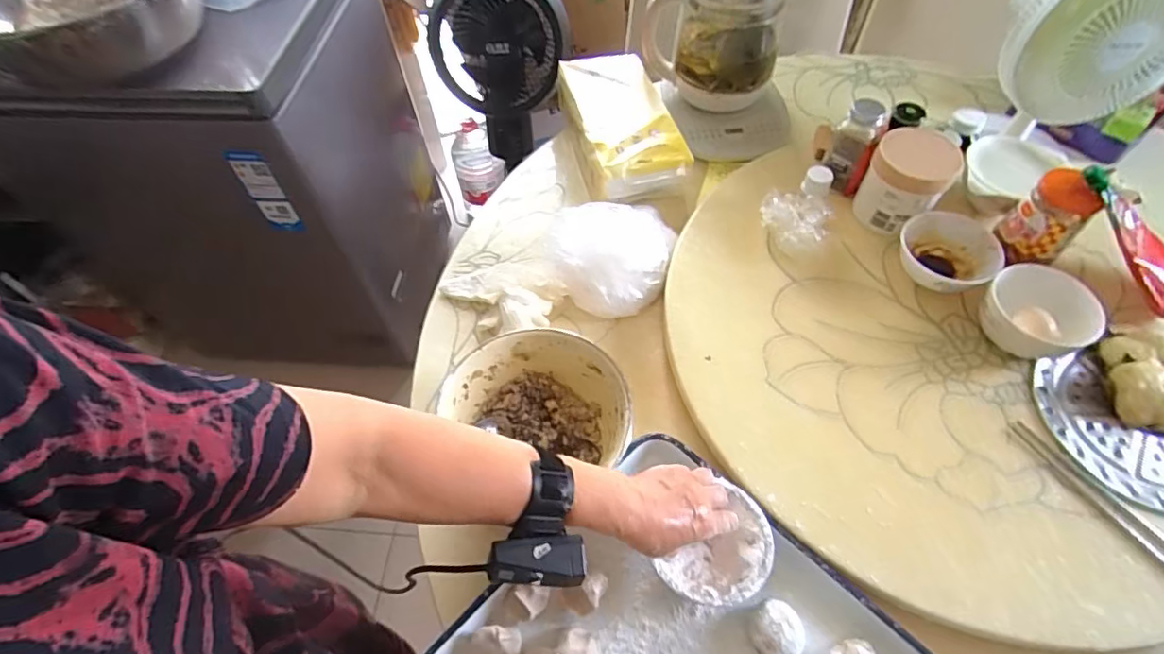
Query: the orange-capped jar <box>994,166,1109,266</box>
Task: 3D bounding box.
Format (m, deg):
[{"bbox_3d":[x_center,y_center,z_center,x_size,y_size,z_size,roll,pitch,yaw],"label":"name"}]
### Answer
[{"bbox_3d":[0.549,-0.133,0.657,0.053,0.113,0.063,0,56,4],"label":"orange-capped jar"}]

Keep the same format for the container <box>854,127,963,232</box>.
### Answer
[{"bbox_3d":[0.426,-0.192,0.738,0.094,0.093,0.103,-2,56,2],"label":"container"}]

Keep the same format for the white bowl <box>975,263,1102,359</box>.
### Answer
[{"bbox_3d":[0.507,-0.009,0.633,0.099,0.074,0.104,-2,56,2],"label":"white bowl"}]

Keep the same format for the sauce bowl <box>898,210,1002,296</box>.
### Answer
[{"bbox_3d":[0.453,-0.089,0.699,0.106,0.052,0.108,-2,56,2],"label":"sauce bowl"}]

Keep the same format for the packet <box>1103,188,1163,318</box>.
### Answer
[{"bbox_3d":[0.644,-0.092,0.646,0.184,0.041,0.070,44,63,-11],"label":"packet"}]

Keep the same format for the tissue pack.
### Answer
[{"bbox_3d":[0.061,-0.313,0.887,0.147,0.088,0.289,-11,56,-4],"label":"tissue pack"}]

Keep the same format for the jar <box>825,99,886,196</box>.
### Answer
[{"bbox_3d":[0.365,-0.241,0.761,0.047,0.114,0.056,20,60,16],"label":"jar"}]

